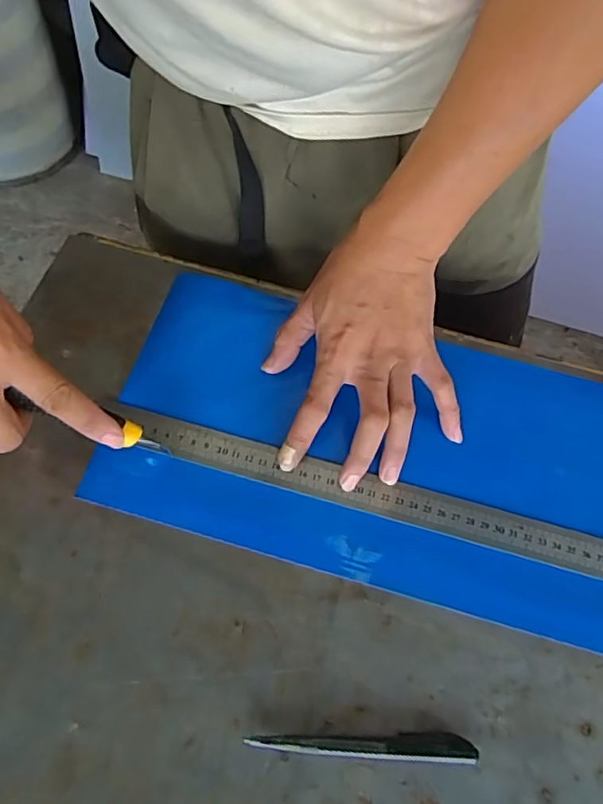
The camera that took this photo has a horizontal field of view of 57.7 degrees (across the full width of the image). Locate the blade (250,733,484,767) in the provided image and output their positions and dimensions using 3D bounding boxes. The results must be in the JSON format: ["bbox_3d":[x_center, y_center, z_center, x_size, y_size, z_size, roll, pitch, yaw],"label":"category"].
[{"bbox_3d":[0.035,0.199,0.313,0.128,0.010,0.016,2,61,-3],"label":"blade"}]

